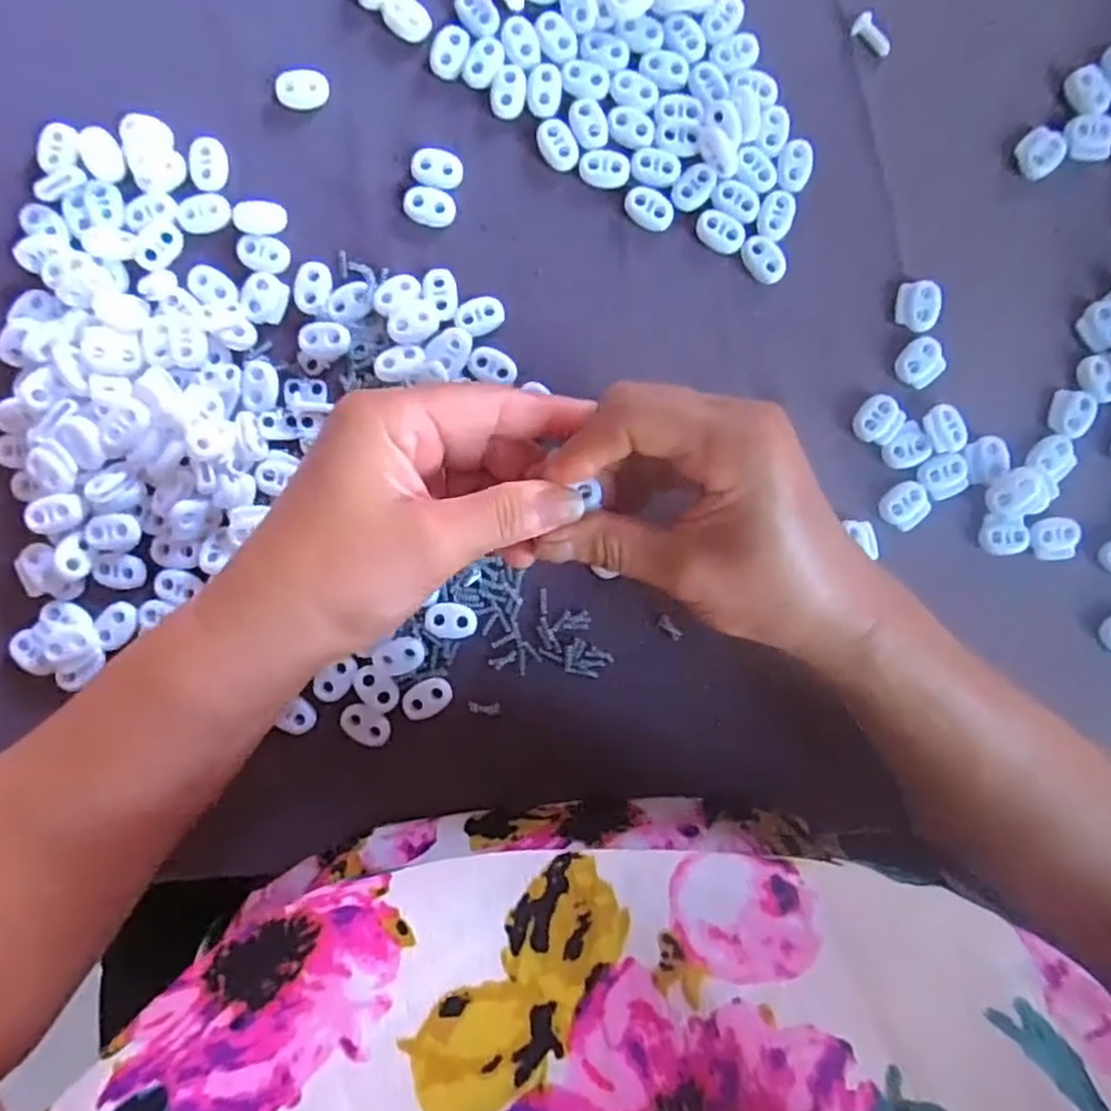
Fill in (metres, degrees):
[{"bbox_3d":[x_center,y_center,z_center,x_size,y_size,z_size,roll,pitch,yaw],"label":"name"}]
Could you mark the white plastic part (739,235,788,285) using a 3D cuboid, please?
[{"bbox_3d":[0.094,-0.134,0.327,0.016,0.004,0.023,-39,90,-1],"label":"white plastic part"}]

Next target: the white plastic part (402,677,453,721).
[{"bbox_3d":[-0.057,0.064,0.324,0.023,0.004,0.015,-33,90,-1],"label":"white plastic part"}]

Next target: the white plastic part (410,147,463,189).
[{"bbox_3d":[-0.053,-0.174,0.324,0.023,0.004,0.017,9,89,0],"label":"white plastic part"}]

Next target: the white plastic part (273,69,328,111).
[{"bbox_3d":[-0.113,-0.208,0.324,0.023,0.005,0.016,0,89,-1],"label":"white plastic part"}]

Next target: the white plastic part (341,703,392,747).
[{"bbox_3d":[-0.084,0.075,0.319,0.022,0.004,0.015,25,89,0],"label":"white plastic part"}]

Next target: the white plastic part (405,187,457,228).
[{"bbox_3d":[-0.056,-0.158,0.324,0.023,0.004,0.016,8,89,0],"label":"white plastic part"}]

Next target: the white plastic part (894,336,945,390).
[{"bbox_3d":[0.167,-0.088,0.328,0.018,0.004,0.023,45,89,0],"label":"white plastic part"}]

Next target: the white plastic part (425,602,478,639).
[{"bbox_3d":[-0.046,0.029,0.322,0.022,0.006,0.015,9,89,0],"label":"white plastic part"}]

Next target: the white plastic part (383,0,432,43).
[{"bbox_3d":[-0.066,-0.240,0.322,0.024,0.004,0.017,36,89,0],"label":"white plastic part"}]

